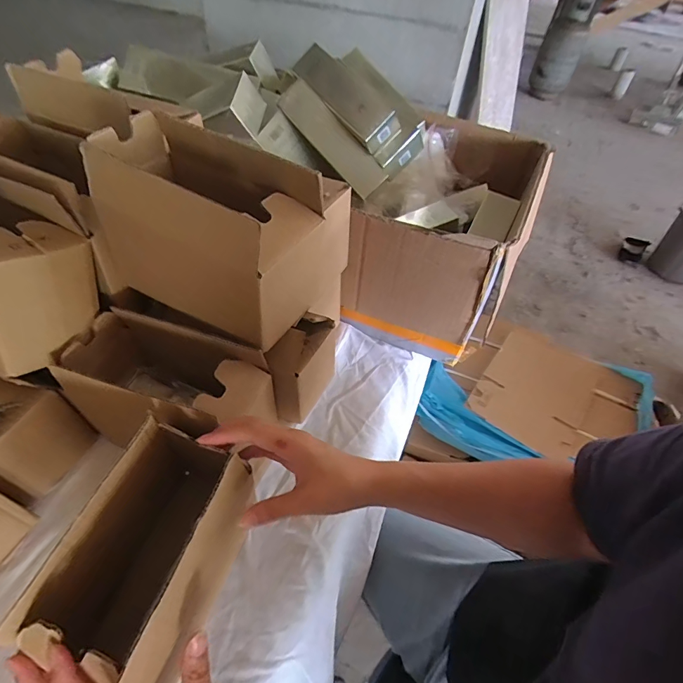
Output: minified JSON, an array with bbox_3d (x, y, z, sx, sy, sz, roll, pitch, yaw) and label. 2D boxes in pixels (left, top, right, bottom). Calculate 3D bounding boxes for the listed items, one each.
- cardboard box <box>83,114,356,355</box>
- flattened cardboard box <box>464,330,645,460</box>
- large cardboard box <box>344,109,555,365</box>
[{"bbox_3d":[-0.120,-0.099,0.383,0.180,0.152,0.109,23,50,14],"label":"cardboard box"},{"bbox_3d":[0.454,0.112,0.855,0.288,0.018,0.281,34,61,16],"label":"flattened cardboard box"},{"bbox_3d":[0.154,-0.168,0.641,0.216,0.210,0.351,21,50,13],"label":"large cardboard box"}]

